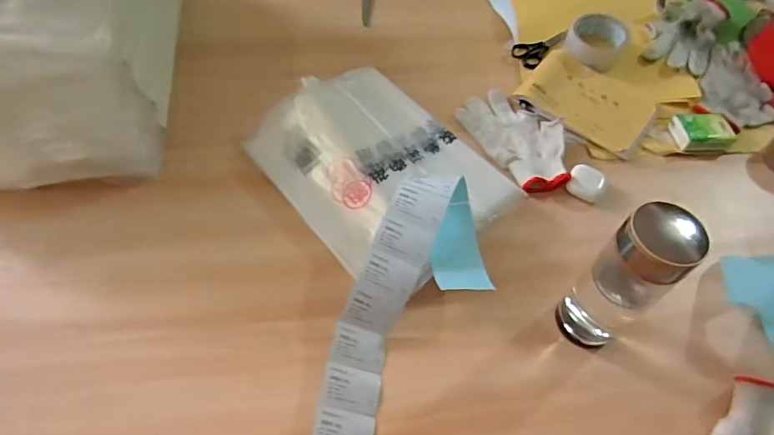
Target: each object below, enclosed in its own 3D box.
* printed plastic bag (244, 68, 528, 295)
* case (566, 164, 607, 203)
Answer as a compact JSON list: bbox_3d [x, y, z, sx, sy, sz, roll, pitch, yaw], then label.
[{"bbox_3d":[-0.017,-0.069,0.630,0.226,0.023,0.315,-38,68,-18],"label":"printed plastic bag"},{"bbox_3d":[0.266,-0.046,0.651,0.047,0.018,0.046,30,61,16],"label":"case"}]

